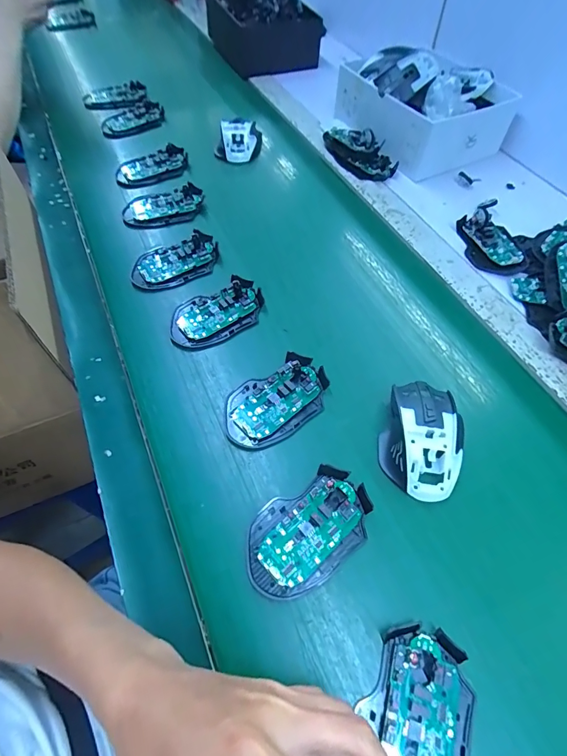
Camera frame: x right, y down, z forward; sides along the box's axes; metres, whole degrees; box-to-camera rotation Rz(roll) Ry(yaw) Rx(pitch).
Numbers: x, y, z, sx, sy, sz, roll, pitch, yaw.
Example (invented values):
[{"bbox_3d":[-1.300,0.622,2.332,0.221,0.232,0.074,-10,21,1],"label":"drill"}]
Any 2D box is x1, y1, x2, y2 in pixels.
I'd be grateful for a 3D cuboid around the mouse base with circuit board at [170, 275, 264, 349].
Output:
[{"bbox_3d":[-0.076,-0.076,0.457,0.114,0.018,0.068,-23,60,-15],"label":"mouse base with circuit board"}]

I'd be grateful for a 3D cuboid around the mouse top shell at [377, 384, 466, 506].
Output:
[{"bbox_3d":[0.132,0.053,0.369,0.074,0.035,0.115,14,58,8],"label":"mouse top shell"}]

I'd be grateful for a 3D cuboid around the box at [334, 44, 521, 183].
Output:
[{"bbox_3d":[0.236,-0.466,0.663,0.216,0.110,0.243,-19,59,-13],"label":"box"}]

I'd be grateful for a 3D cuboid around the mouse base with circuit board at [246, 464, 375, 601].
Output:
[{"bbox_3d":[0.021,0.129,0.331,0.114,0.012,0.072,-27,62,-17],"label":"mouse base with circuit board"}]

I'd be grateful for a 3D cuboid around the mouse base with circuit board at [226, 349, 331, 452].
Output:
[{"bbox_3d":[-0.007,0.023,0.396,0.113,0.014,0.070,-30,62,-19],"label":"mouse base with circuit board"}]

